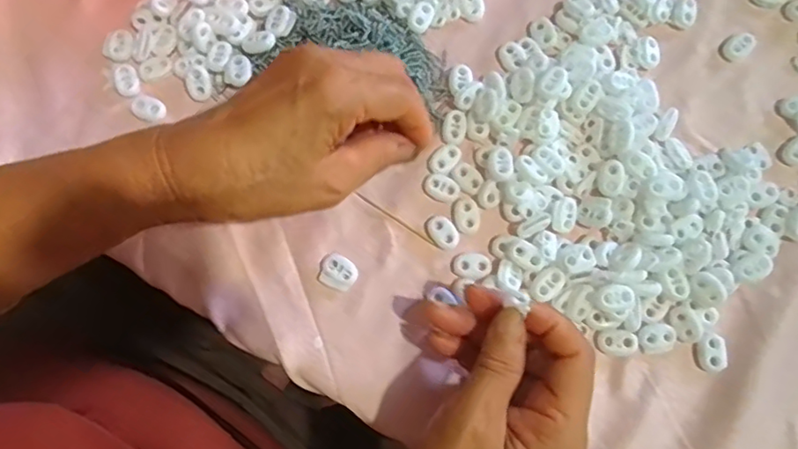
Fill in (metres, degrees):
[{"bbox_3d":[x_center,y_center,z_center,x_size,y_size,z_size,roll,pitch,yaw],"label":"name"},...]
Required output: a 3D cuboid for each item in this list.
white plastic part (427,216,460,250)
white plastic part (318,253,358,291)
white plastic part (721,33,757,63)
[{"bbox_3d":[0.027,0.005,0.345,0.015,0.004,0.022,-34,80,-8],"label":"white plastic part"},{"bbox_3d":[-0.036,0.029,0.339,0.022,0.005,0.020,36,79,7],"label":"white plastic part"},{"bbox_3d":[0.228,-0.119,0.377,0.020,0.007,0.016,-43,81,-9],"label":"white plastic part"}]

